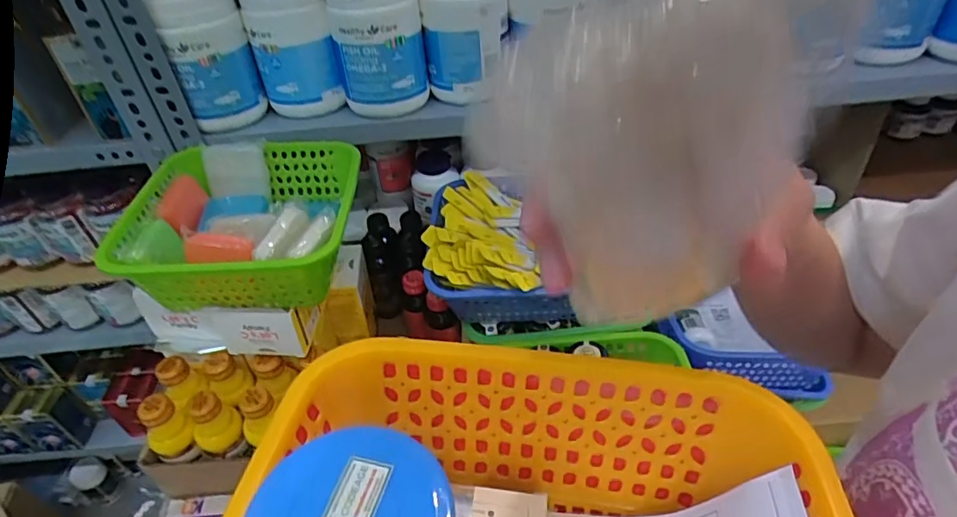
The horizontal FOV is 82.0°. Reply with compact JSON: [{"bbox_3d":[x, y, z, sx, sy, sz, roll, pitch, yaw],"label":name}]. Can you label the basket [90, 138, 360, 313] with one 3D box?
[{"bbox_3d":[-0.212,-0.033,0.515,0.191,0.070,0.193,-6,41,-2],"label":"basket"}]

